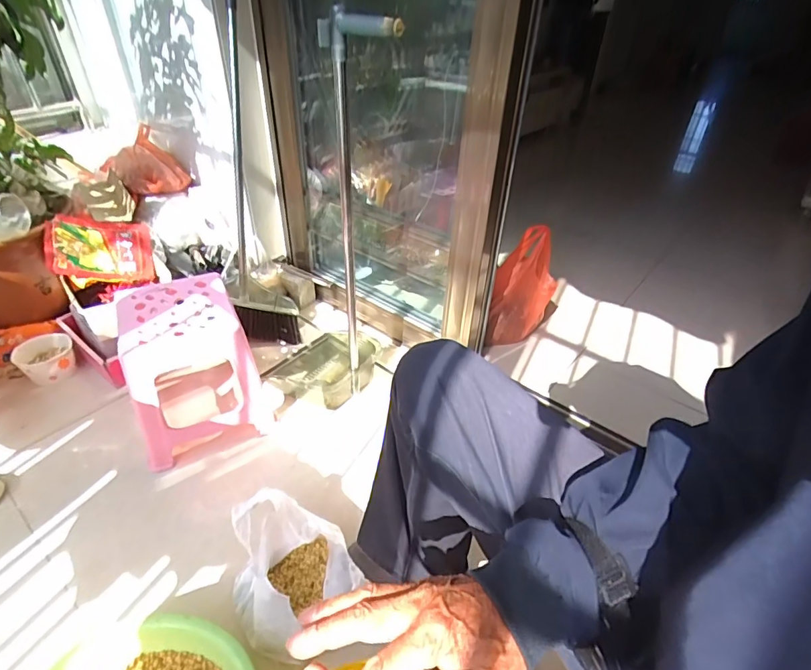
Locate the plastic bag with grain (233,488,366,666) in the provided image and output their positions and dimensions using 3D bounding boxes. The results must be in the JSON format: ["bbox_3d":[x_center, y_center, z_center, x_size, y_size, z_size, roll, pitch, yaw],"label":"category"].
[{"bbox_3d":[-0.189,0.374,0.754,0.176,0.163,0.184,-23,44,-29],"label":"plastic bag with grain"}]

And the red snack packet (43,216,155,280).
[{"bbox_3d":[-0.794,-0.230,1.208,0.231,0.028,0.171,1,69,-38],"label":"red snack packet"}]

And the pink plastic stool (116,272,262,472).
[{"bbox_3d":[-0.477,0.068,1.027,0.237,0.289,0.280,-18,42,-25],"label":"pink plastic stool"}]

